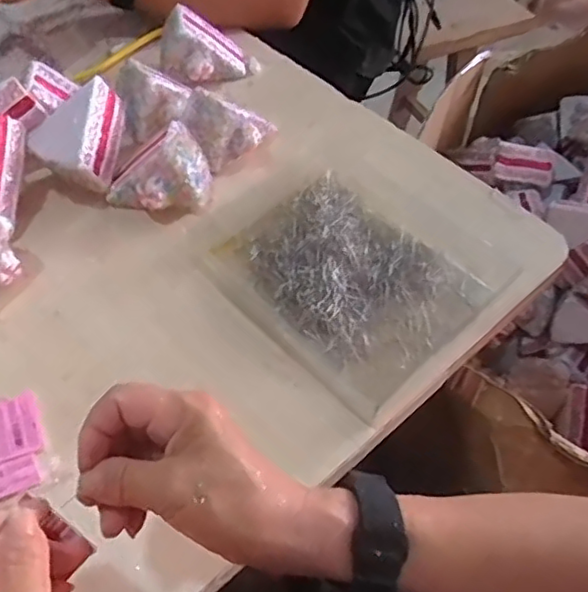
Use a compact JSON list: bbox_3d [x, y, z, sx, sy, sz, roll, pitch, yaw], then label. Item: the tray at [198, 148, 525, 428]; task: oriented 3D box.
[{"bbox_3d":[0.054,-0.028,0.511,0.186,0.027,0.187,-37,62,-25],"label":"tray"}]

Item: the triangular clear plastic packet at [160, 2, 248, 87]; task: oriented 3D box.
[{"bbox_3d":[-0.091,-0.259,0.662,0.096,0.066,0.062,-6,54,-5],"label":"triangular clear plastic packet"}]

